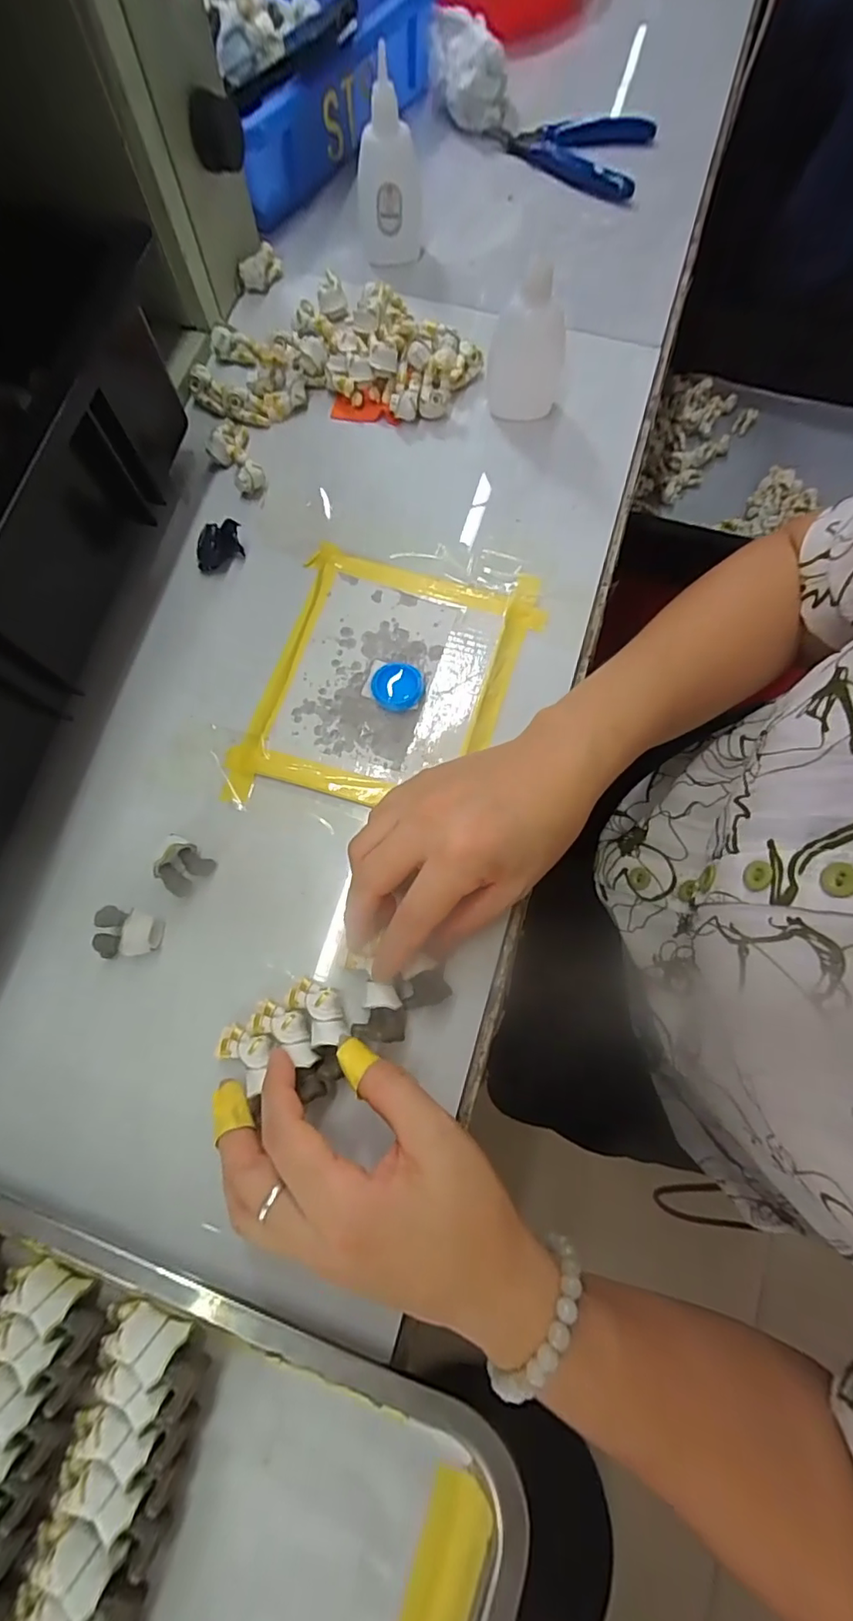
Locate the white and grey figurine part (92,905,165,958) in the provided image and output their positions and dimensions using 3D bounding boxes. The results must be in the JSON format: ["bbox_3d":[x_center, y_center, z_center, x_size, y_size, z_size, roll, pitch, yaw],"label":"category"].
[{"bbox_3d":[-0.149,0.062,0.272,0.028,0.018,0.024,6,75,2],"label":"white and grey figurine part"}]

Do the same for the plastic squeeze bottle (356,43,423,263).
[{"bbox_3d":[-0.026,-0.429,0.367,0.044,0.085,0.027,-1,75,0],"label":"plastic squeeze bottle"}]

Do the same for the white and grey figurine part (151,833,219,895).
[{"bbox_3d":[-0.128,0.029,0.283,0.026,0.016,0.024,36,78,10],"label":"white and grey figurine part"}]

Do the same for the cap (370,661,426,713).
[{"bbox_3d":[-0.017,-0.072,0.311,0.030,0.006,0.029,0,75,0],"label":"cap"}]

